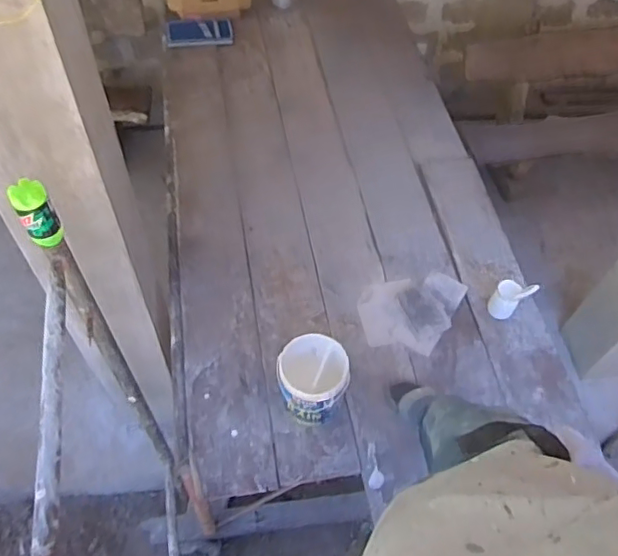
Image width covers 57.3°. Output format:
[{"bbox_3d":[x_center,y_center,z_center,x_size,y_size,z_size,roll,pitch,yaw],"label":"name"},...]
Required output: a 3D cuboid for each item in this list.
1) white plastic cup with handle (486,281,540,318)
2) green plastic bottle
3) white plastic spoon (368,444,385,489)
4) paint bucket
[{"bbox_3d":[0.588,0.061,1.666,0.091,0.139,0.089,-26,60,-20],"label":"white plastic cup with handle"},{"bbox_3d":[-0.457,-0.107,0.952,0.058,0.115,0.059,-27,60,-21],"label":"green plastic bottle"},{"bbox_3d":[0.170,0.478,1.437,0.040,0.007,0.114,4,54,-1],"label":"white plastic spoon"},{"bbox_3d":[0.006,0.268,1.443,0.171,0.183,0.187,2,54,-2],"label":"paint bucket"}]

